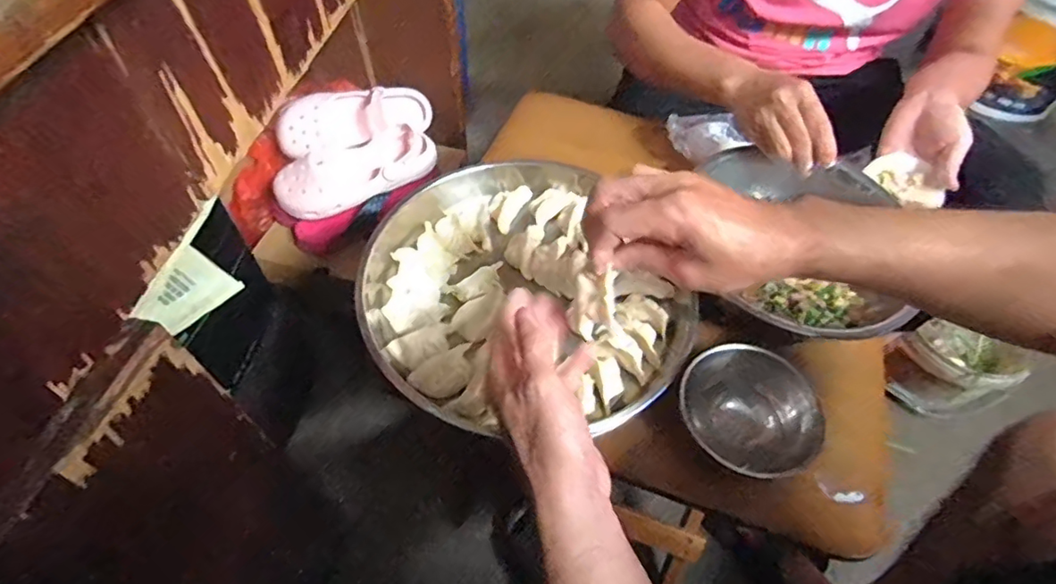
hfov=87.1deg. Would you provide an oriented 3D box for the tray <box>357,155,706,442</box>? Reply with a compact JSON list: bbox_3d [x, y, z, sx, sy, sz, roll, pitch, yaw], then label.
[{"bbox_3d":[-0.008,-0.007,0.554,0.306,0.049,0.329,-24,60,-18],"label":"tray"}]

